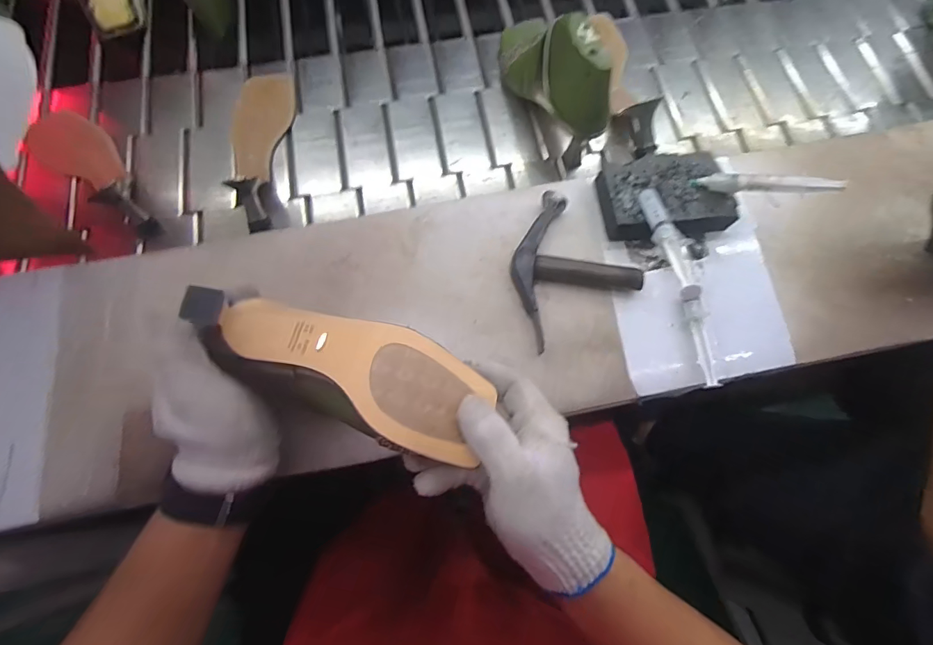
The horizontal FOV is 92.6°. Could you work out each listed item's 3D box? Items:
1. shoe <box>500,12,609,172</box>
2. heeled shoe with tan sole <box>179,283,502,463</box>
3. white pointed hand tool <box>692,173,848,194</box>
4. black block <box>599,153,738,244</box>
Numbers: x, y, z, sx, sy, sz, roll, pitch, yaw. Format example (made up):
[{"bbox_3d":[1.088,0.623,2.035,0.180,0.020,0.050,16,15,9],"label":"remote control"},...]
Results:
[{"bbox_3d":[0.095,-0.313,0.542,0.067,0.138,0.228,-18,75,-7],"label":"shoe"},{"bbox_3d":[-0.085,0.040,0.338,0.191,0.110,0.080,18,73,2],"label":"heeled shoe with tan sole"},{"bbox_3d":[0.291,-0.137,0.436,0.122,0.013,0.016,14,70,35],"label":"white pointed hand tool"},{"bbox_3d":[0.211,-0.134,0.481,0.130,0.037,0.091,-5,73,-3],"label":"black block"}]

